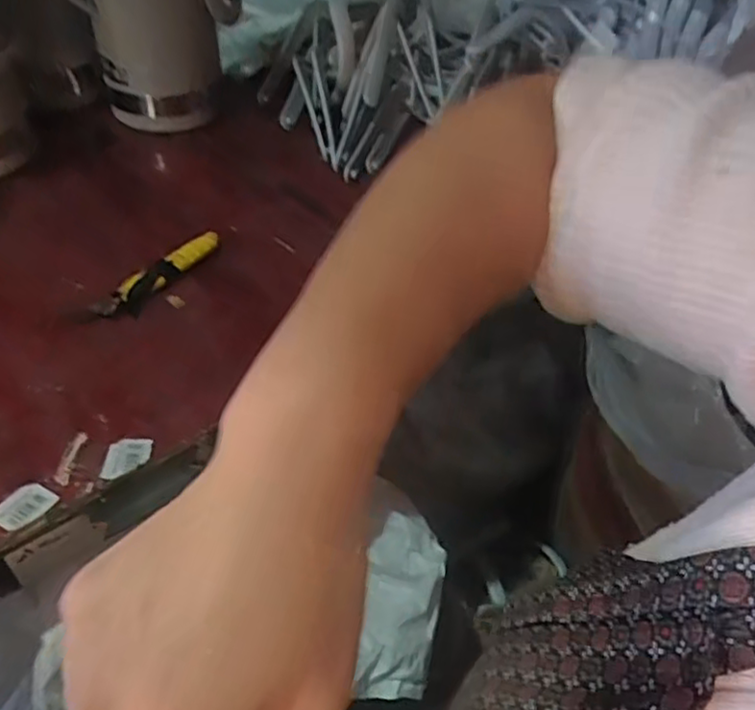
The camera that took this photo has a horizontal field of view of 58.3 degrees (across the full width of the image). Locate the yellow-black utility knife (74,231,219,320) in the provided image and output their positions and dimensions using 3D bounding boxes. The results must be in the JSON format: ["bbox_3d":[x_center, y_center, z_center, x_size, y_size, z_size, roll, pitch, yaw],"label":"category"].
[{"bbox_3d":[-0.193,-0.068,0.590,0.030,0.013,0.141,28,50,20],"label":"yellow-black utility knife"}]

